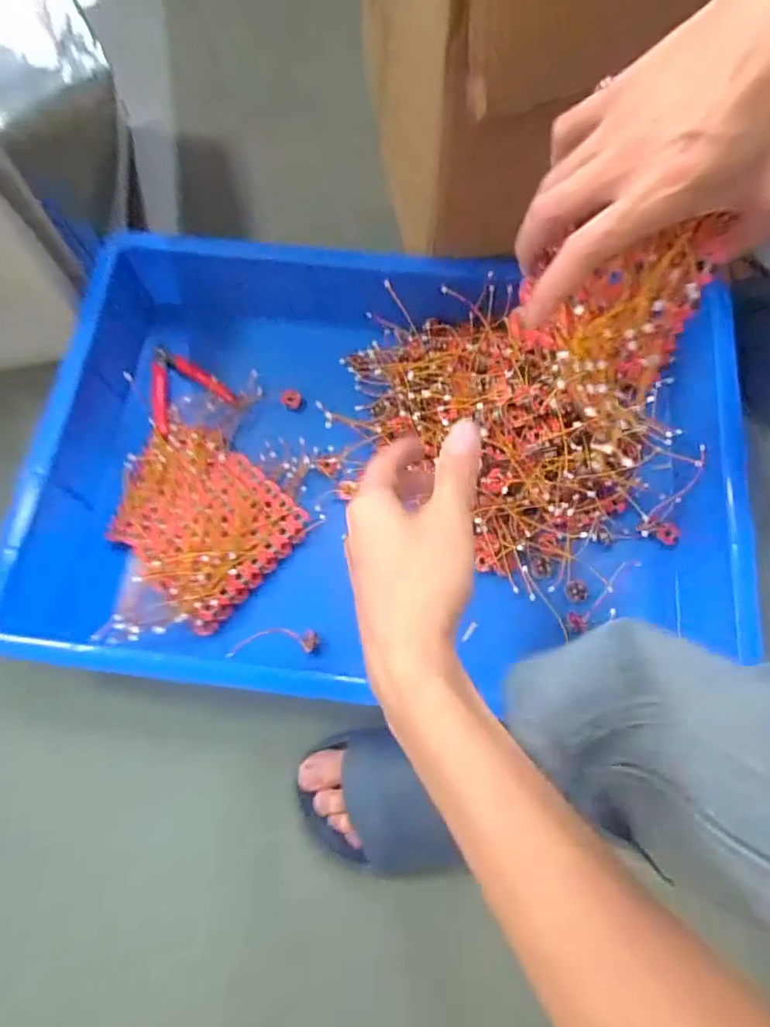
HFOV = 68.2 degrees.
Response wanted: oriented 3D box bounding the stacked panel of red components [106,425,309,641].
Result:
[{"bbox_3d":[-0.178,-0.003,0.533,0.182,0.030,0.138,41,77,13],"label":"stacked panel of red components"}]

